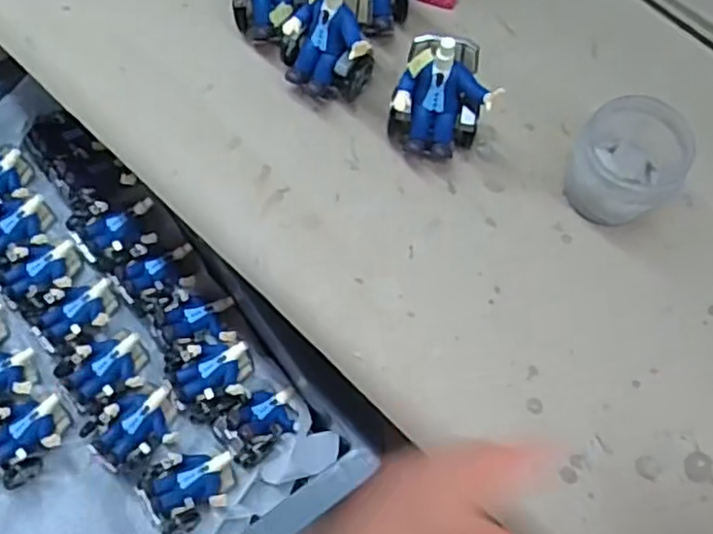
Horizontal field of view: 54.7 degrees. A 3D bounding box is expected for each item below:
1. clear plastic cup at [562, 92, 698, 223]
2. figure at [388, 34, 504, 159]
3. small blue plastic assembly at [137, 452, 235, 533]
[{"bbox_3d":[0.138,-0.053,0.353,0.055,0.044,0.051,0,70,0],"label":"clear plastic cup"},{"bbox_3d":[0.045,-0.087,0.360,0.051,0.057,0.045,17,71,6],"label":"figure"},{"bbox_3d":[-0.114,0.149,0.471,0.059,0.026,0.050,-32,73,-11],"label":"small blue plastic assembly"}]

